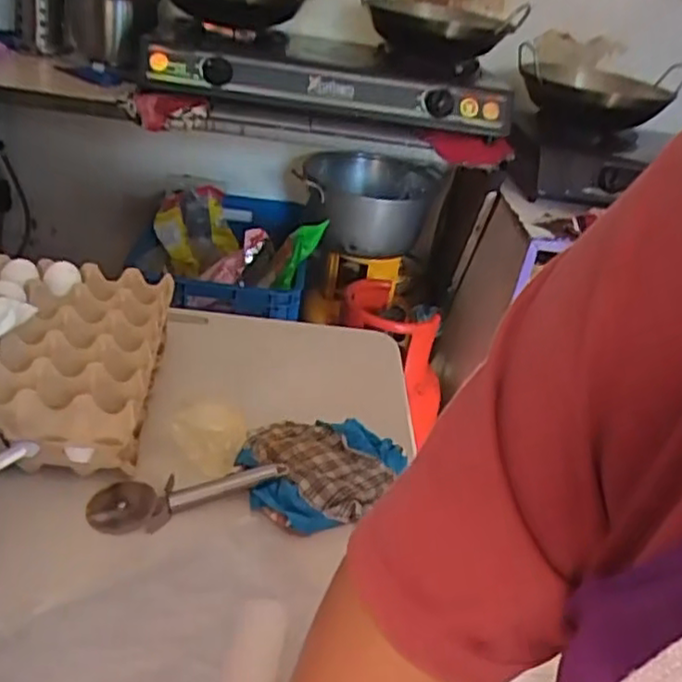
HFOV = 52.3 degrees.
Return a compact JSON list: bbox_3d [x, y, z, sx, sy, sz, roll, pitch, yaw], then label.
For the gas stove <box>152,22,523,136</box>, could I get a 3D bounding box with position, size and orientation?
[{"bbox_3d":[-0.040,-0.537,1.372,0.653,0.121,0.418,-2,32,-20],"label":"gas stove"}]

